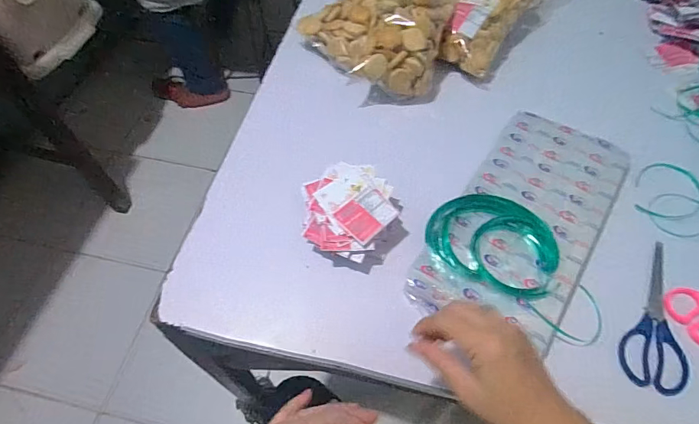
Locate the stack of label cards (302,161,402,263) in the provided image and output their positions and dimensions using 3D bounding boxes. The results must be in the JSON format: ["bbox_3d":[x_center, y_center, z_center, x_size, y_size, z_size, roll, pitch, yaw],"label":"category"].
[{"bbox_3d":[-0.001,-0.002,0.511,0.109,0.042,0.131,-2,58,1],"label":"stack of label cards"}]

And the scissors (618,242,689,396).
[{"bbox_3d":[0.322,0.104,0.457,0.061,0.004,0.168,13,59,9],"label":"scissors"}]

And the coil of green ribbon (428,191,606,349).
[{"bbox_3d":[0.189,0.052,0.480,0.207,0.029,0.114,32,64,19],"label":"coil of green ribbon"}]

